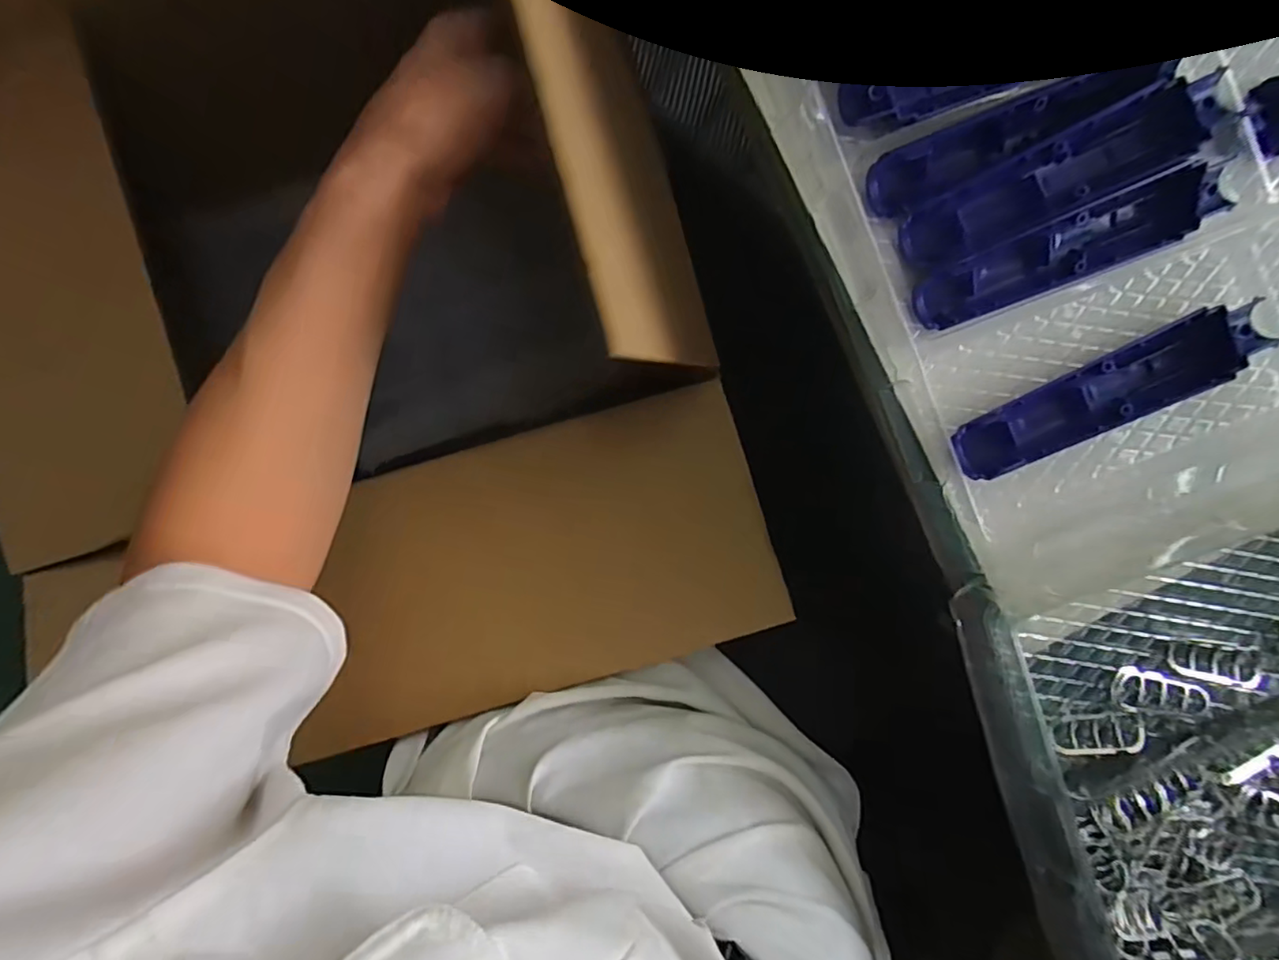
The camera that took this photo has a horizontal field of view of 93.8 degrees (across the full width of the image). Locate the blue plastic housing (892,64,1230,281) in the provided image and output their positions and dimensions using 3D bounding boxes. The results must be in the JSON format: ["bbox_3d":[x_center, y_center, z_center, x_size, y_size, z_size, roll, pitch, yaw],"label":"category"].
[{"bbox_3d":[0.216,-0.155,0.304,0.170,0.016,0.036,-26,92,-1],"label":"blue plastic housing"}]

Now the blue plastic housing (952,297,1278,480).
[{"bbox_3d":[0.242,-0.043,0.314,0.164,0.021,0.040,-25,92,-1],"label":"blue plastic housing"}]

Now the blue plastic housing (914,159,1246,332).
[{"bbox_3d":[0.225,-0.121,0.307,0.166,0.018,0.032,-21,92,-1],"label":"blue plastic housing"}]

